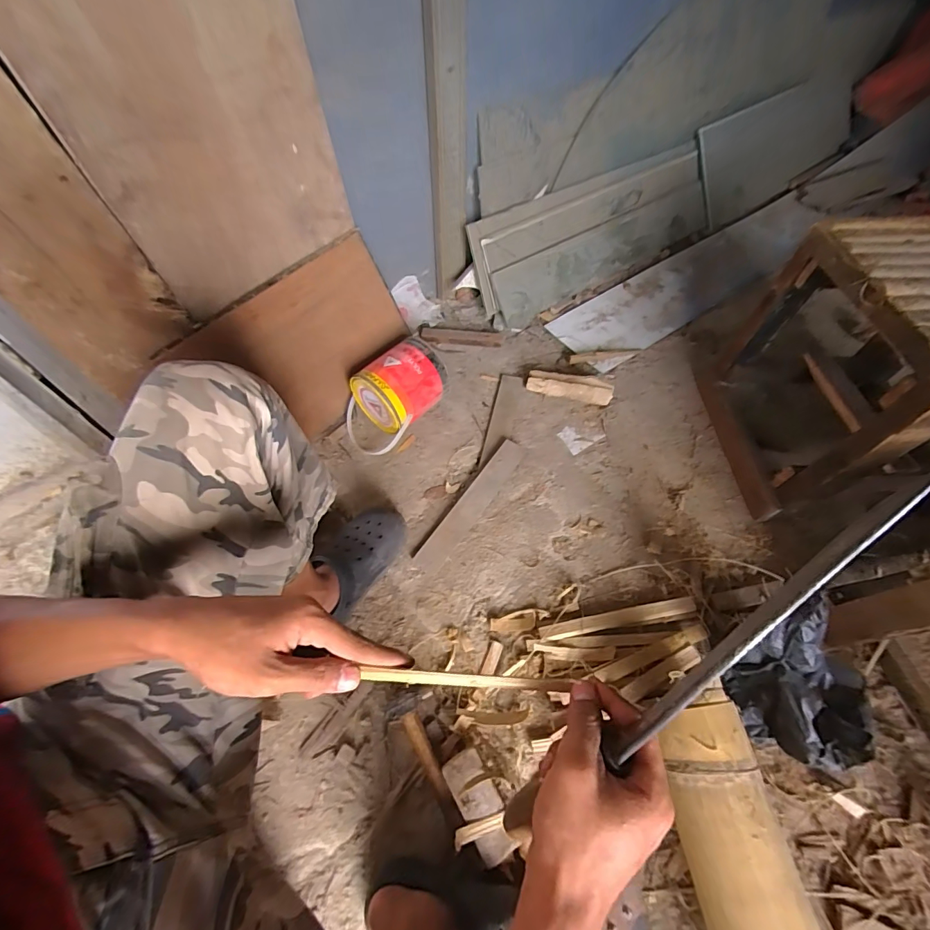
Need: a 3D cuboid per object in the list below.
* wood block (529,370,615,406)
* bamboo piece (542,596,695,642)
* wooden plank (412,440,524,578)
[{"bbox_3d":[0.247,-0.186,0.984,0.199,0.051,0.046,12,58,6],"label":"wood block"},{"bbox_3d":[0.263,0.263,0.710,0.276,0.013,0.025,-9,58,-7],"label":"bamboo piece"},{"bbox_3d":[0.014,0.074,0.838,0.060,0.011,0.328,31,62,17],"label":"wooden plank"}]

